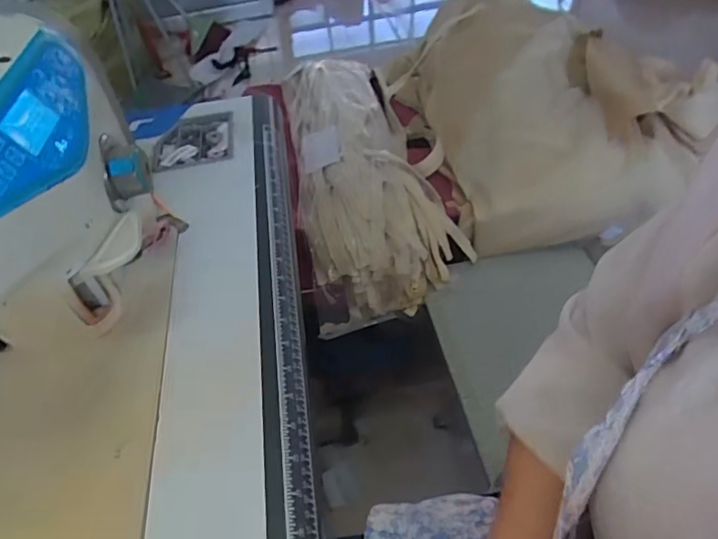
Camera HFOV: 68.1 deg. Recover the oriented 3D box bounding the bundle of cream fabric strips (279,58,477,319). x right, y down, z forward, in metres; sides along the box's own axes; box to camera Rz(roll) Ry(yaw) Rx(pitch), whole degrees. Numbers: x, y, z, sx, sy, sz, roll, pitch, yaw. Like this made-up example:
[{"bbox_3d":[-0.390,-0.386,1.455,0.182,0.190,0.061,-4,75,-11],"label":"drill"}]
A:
[{"bbox_3d":[0.013,-0.191,0.962,0.246,0.128,0.569,-11,46,-4],"label":"bundle of cream fabric strips"}]

